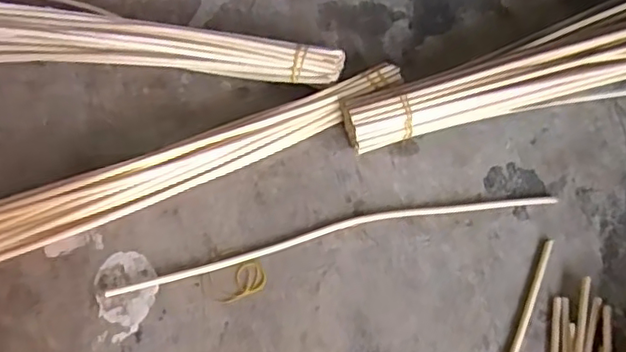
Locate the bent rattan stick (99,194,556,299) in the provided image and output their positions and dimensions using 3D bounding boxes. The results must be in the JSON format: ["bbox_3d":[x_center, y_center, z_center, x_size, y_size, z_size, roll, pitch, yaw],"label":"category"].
[{"bbox_3d":[0.019,0.060,0.623,0.448,0.004,0.027,-12,66,-2],"label":"bent rattan stick"}]

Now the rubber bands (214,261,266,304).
[{"bbox_3d":[-0.072,0.105,0.608,0.053,0.004,0.030,-24,67,-7],"label":"rubber bands"}]

